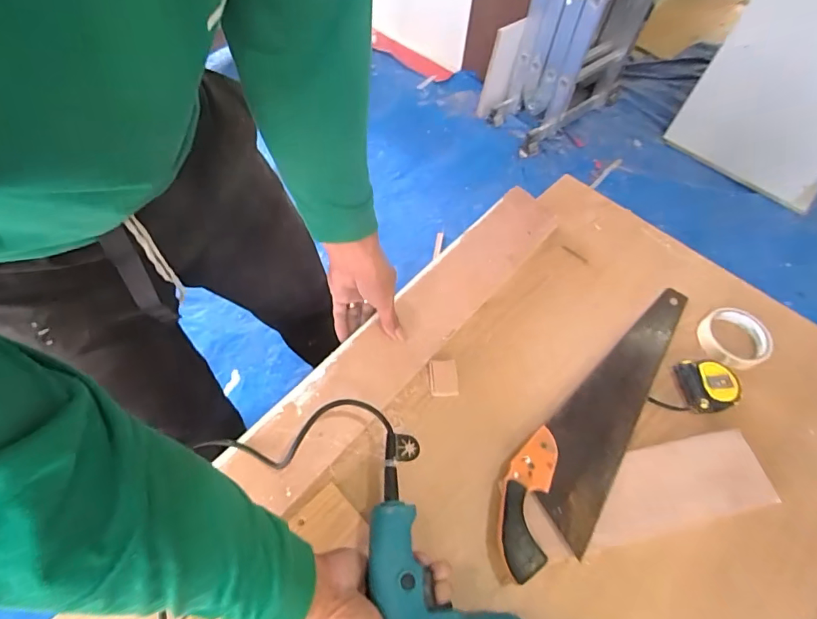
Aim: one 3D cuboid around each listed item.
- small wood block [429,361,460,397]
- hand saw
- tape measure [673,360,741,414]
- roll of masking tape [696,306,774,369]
[{"bbox_3d":[0.047,0.095,0.609,0.036,0.019,0.049,-4,58,-5],"label":"small wood block"},{"bbox_3d":[0.254,0.123,0.590,0.105,0.029,0.475,33,62,17],"label":"hand saw"},{"bbox_3d":[0.405,0.106,0.605,0.063,0.034,0.072,4,58,0],"label":"tape measure"},{"bbox_3d":[0.479,0.041,0.657,0.093,0.025,0.089,1,58,-2],"label":"roll of masking tape"}]

